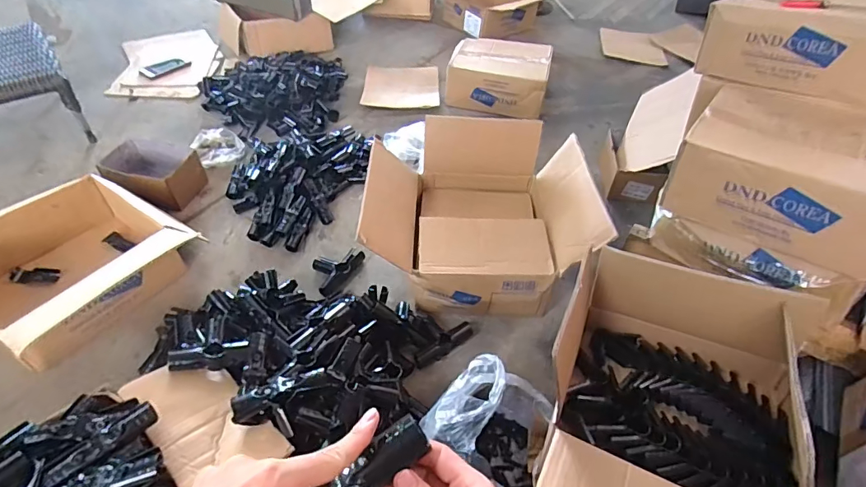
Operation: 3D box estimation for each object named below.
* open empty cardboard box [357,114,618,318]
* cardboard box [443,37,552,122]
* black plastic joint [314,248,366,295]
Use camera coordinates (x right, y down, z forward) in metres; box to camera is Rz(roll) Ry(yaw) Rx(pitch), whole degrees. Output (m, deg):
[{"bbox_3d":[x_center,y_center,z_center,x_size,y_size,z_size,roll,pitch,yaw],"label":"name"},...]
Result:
[{"bbox_3d":[0.087,-0.062,1.005,0.443,0.242,0.362,0,44,-3],"label":"open empty cardboard box"},{"bbox_3d":[0.232,-0.589,1.616,0.348,0.136,0.324,11,45,8],"label":"cardboard box"},{"bbox_3d":[-0.223,0.055,1.030,0.087,0.026,0.137,22,48,19],"label":"black plastic joint"}]

